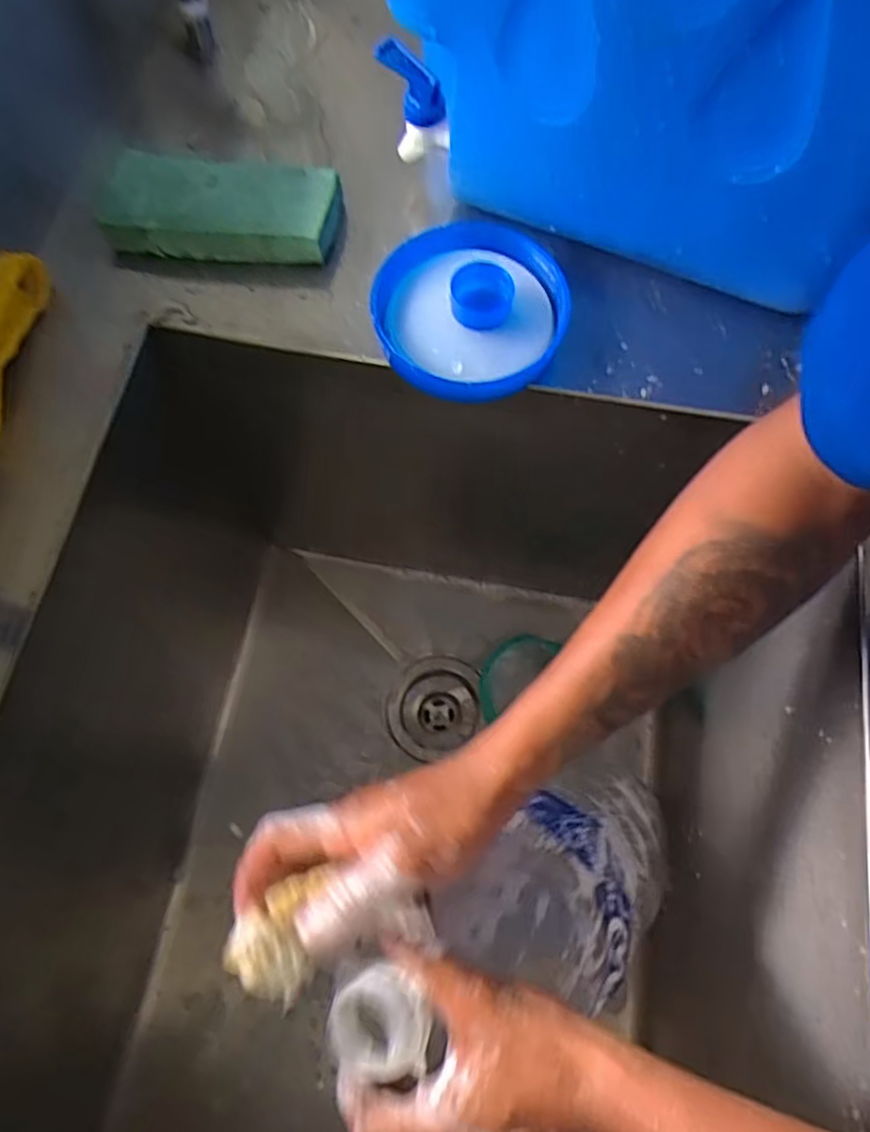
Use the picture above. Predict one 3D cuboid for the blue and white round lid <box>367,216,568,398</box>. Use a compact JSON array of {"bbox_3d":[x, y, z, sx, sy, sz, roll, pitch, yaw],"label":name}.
[{"bbox_3d":[0.023,-0.165,0.457,0.120,0.035,0.119,1,69,-1],"label":"blue and white round lid"}]

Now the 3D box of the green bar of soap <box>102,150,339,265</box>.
[{"bbox_3d":[-0.142,-0.241,0.480,0.146,0.036,0.061,3,69,0],"label":"green bar of soap"}]

